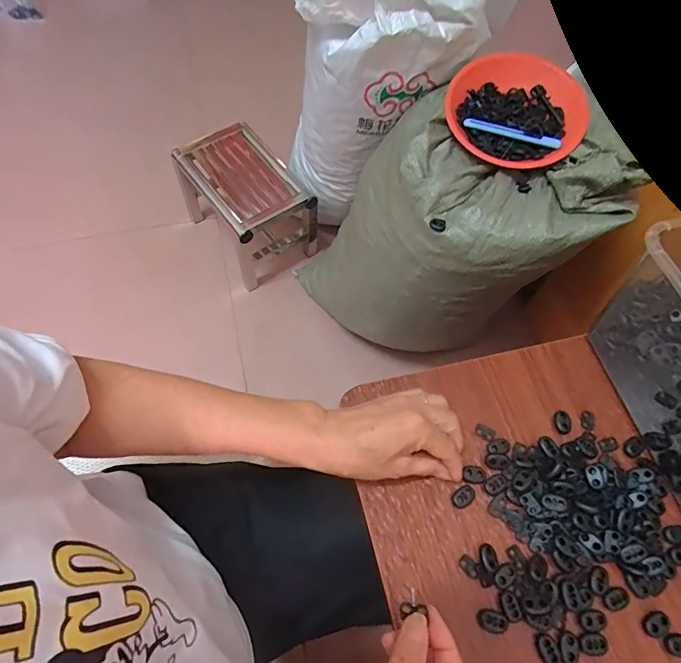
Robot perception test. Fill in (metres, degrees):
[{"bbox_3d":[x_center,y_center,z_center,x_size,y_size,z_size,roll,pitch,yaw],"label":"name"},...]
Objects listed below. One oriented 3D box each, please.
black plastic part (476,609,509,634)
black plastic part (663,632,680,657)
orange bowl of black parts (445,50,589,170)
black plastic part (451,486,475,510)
[{"bbox_3d":[0.119,0.226,0.354,0.023,0.004,0.015,13,63,4],"label":"black plastic part"},{"bbox_3d":[0.267,0.246,0.356,0.024,0.004,0.016,2,62,-2],"label":"black plastic part"},{"bbox_3d":[0.257,-0.325,0.660,0.190,0.046,0.187,1,62,-2],"label":"orange bowl of black parts"},{"bbox_3d":[0.108,0.144,0.397,0.022,0.007,0.015,-28,67,-16],"label":"black plastic part"}]

